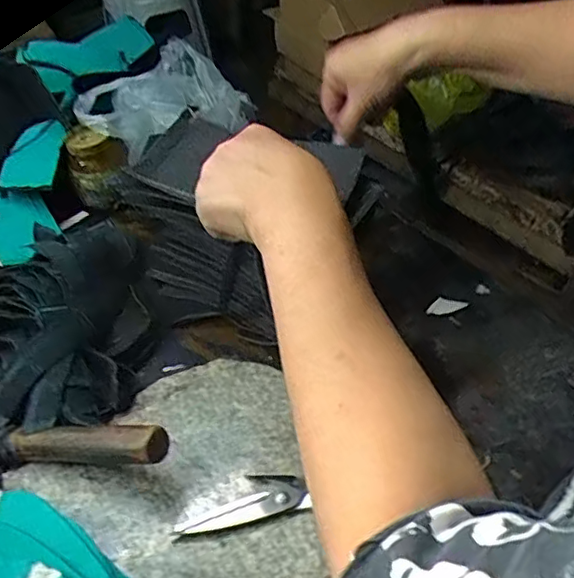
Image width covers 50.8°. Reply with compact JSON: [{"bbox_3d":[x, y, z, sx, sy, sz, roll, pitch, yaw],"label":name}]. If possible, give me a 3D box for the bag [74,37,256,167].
[{"bbox_3d":[-0.146,-0.232,0.748,0.219,0.071,0.158,-14,44,-14],"label":"bag"}]

